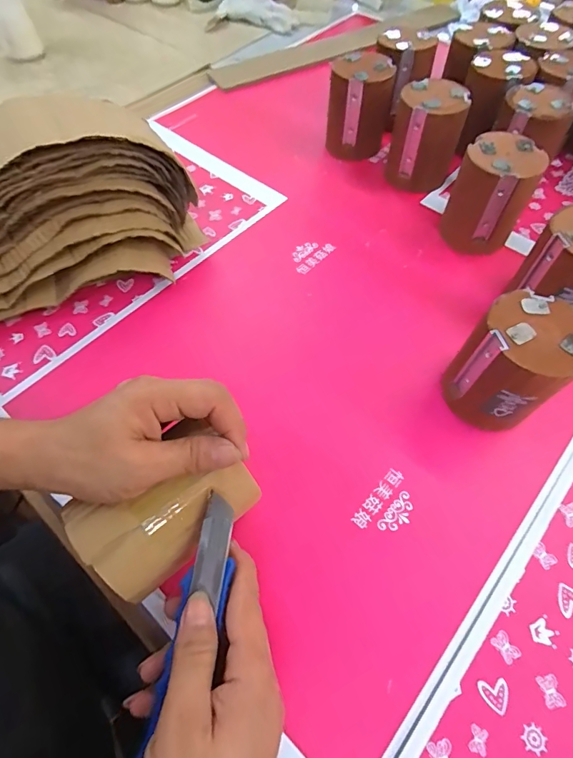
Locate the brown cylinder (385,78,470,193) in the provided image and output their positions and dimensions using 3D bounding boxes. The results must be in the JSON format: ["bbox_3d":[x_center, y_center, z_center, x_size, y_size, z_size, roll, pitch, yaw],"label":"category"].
[{"bbox_3d":[0.171,-0.298,0.519,0.075,0.100,0.070,4,61,4],"label":"brown cylinder"}]

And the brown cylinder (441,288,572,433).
[{"bbox_3d":[0.185,-0.008,0.350,0.080,0.101,0.074,-1,60,1],"label":"brown cylinder"}]

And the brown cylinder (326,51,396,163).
[{"bbox_3d":[0.093,-0.352,0.549,0.078,0.103,0.068,1,61,2],"label":"brown cylinder"}]

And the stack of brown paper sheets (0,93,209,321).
[{"bbox_3d":[-0.226,-0.140,0.410,0.296,0.150,0.092,-29,64,-14],"label":"stack of brown paper sheets"}]

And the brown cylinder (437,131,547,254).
[{"bbox_3d":[0.223,-0.200,0.463,0.073,0.099,0.071,-1,60,1],"label":"brown cylinder"}]

